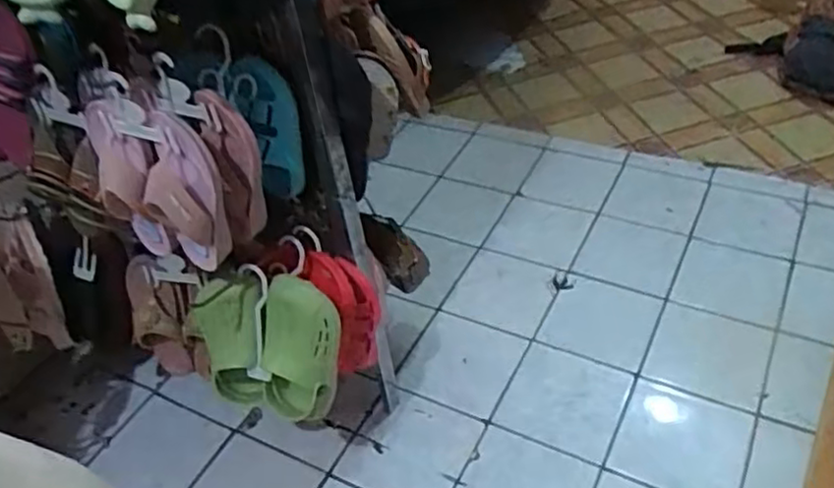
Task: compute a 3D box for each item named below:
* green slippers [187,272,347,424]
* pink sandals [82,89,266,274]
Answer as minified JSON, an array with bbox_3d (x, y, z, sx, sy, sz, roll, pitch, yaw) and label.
[{"bbox_3d":[-0.203,0.130,0.916,0.203,0.193,0.077,10,45,20],"label":"green slippers"},{"bbox_3d":[-0.262,-0.076,0.768,0.148,0.187,0.100,18,49,27],"label":"pink sandals"}]

